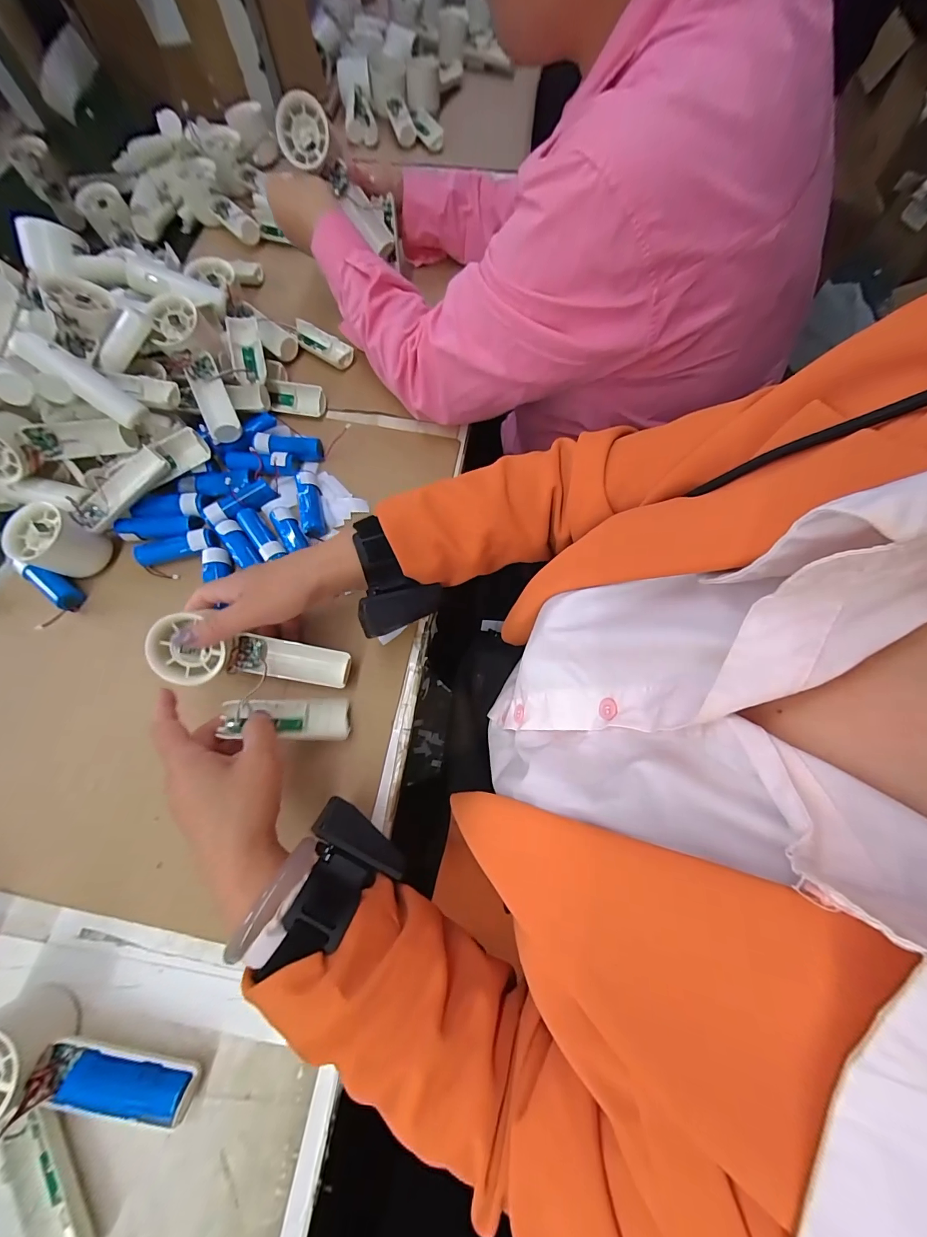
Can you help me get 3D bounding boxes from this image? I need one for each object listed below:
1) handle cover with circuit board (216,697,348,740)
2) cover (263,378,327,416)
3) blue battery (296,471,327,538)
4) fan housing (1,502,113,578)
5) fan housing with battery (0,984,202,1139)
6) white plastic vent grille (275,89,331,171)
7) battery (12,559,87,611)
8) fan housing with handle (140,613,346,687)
[{"bbox_3d":[-0.143,0.081,0.334,0.094,0.016,0.036,9,69,-22],"label":"handle cover with circuit board"},{"bbox_3d":[-0.195,-0.254,0.469,0.066,0.024,0.029,5,70,1],"label":"cover"},{"bbox_3d":[-0.160,-0.120,0.421,0.021,0.020,0.073,-12,71,-5],"label":"blue battery"},{"bbox_3d":[-0.384,-0.070,0.384,0.052,0.052,0.055,0,70,-1],"label":"fan housing"},{"bbox_3d":[-0.258,0.298,0.257,0.155,0.056,0.050,19,71,6],"label":"fan housing with battery"},{"bbox_3d":[-0.175,-0.530,0.438,0.057,0.054,0.012,18,31,-8],"label":"white plastic vent grille"},{"bbox_3d":[-0.397,-0.034,0.387,0.064,0.023,0.022,36,74,11],"label":"battery"},{"bbox_3d":[-0.174,0.032,0.338,0.150,0.036,0.049,9,69,-21],"label":"fan housing with handle"}]

